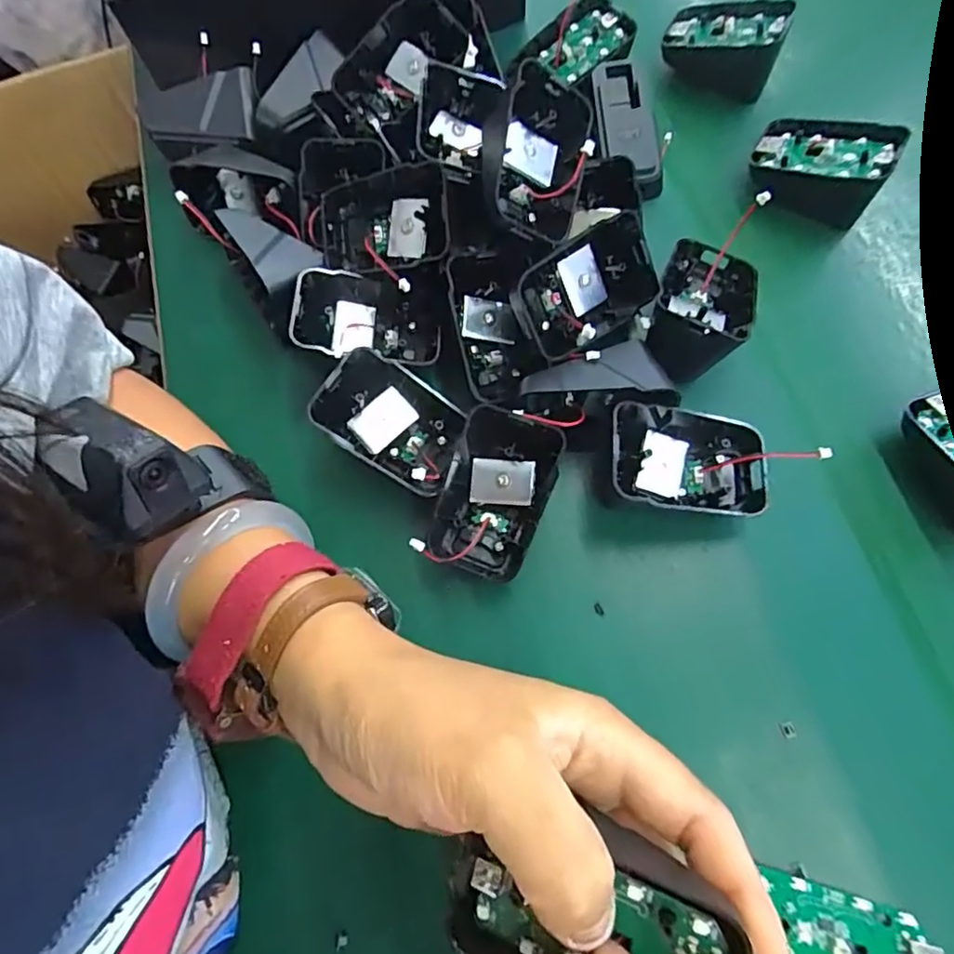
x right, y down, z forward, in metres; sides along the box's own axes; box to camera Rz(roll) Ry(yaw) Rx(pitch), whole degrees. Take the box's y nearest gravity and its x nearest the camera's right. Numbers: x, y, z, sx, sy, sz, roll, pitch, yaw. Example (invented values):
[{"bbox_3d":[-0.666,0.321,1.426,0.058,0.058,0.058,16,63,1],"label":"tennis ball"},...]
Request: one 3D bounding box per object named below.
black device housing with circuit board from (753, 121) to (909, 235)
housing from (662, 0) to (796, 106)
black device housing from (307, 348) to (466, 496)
[{"bbox_3d":[0.184,-0.170,0.329,0.064,0.037,0.045,21,71,9],"label":"black device housing with circuit board"},{"bbox_3d":[0.149,-0.263,0.365,0.065,0.034,0.041,26,72,10],"label":"housing"},{"bbox_3d":[-0.038,-0.024,0.279,0.070,0.014,0.043,34,94,-15],"label":"black device housing"}]

